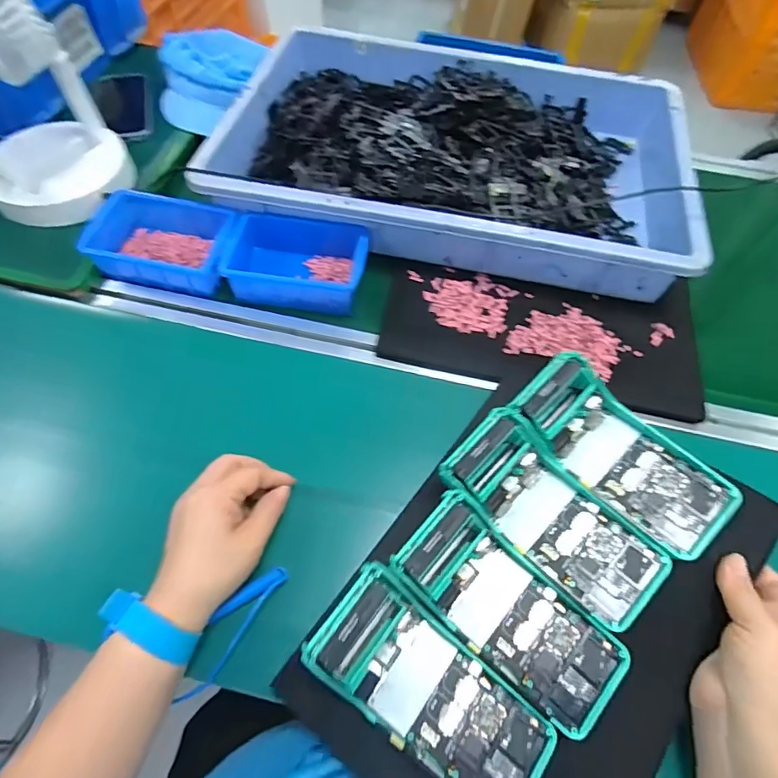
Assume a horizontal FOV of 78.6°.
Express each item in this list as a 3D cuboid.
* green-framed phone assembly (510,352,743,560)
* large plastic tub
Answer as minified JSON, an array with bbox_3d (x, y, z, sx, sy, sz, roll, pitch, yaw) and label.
[{"bbox_3d":[0.189,0.049,0.387,0.171,0.057,0.076,41,66,19],"label":"green-framed phone assembly"},{"bbox_3d":[0.089,-0.305,0.602,0.549,0.076,0.375,10,60,3],"label":"large plastic tub"}]

